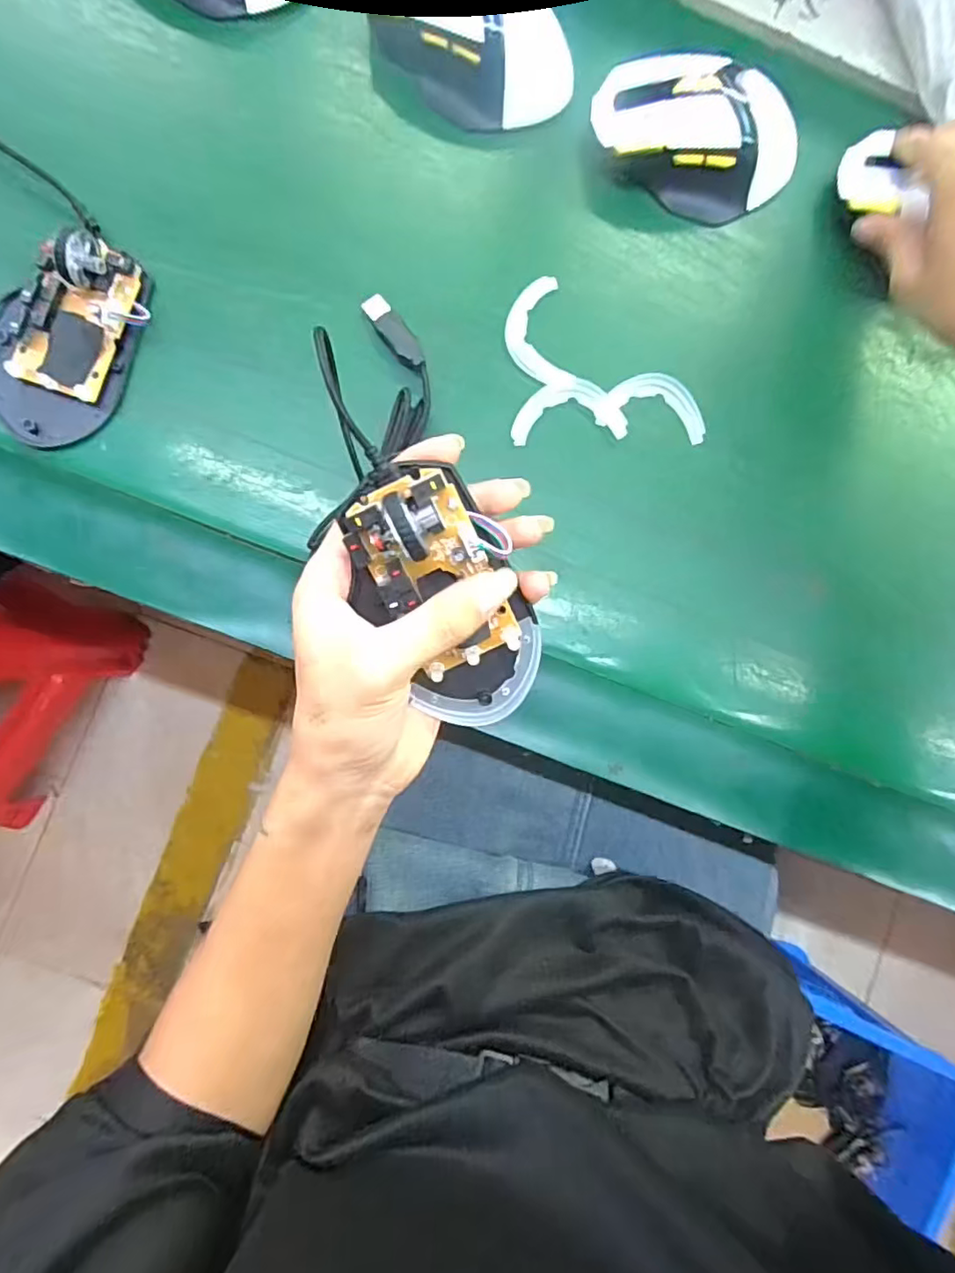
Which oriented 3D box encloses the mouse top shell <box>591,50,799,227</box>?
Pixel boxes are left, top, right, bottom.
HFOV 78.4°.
[{"bbox_3d":[0.125,-0.280,0.329,0.121,0.043,0.057,15,85,-5],"label":"mouse top shell"}]

